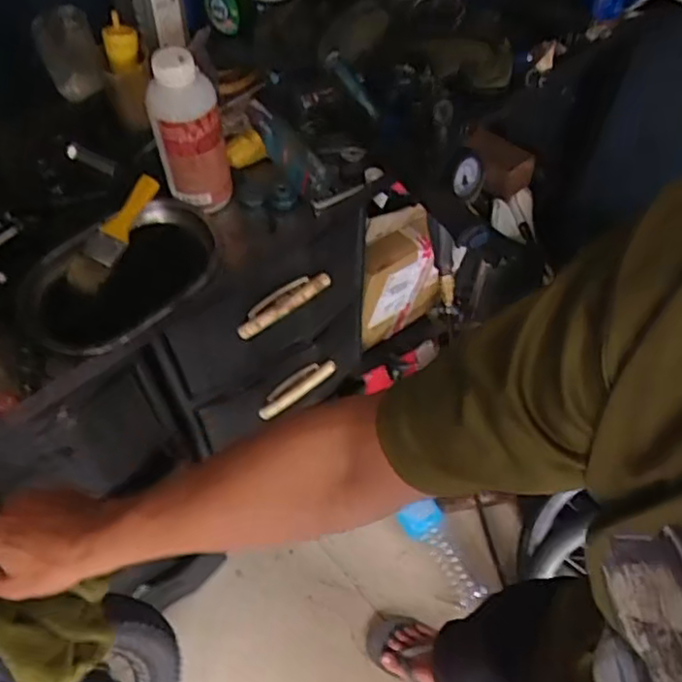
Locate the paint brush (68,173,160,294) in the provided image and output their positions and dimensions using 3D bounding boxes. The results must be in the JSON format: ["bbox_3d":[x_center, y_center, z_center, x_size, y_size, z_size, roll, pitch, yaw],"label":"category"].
[{"bbox_3d":[-0.252,-0.122,0.733,0.037,0.010,0.152,30,72,-12],"label":"paint brush"}]

